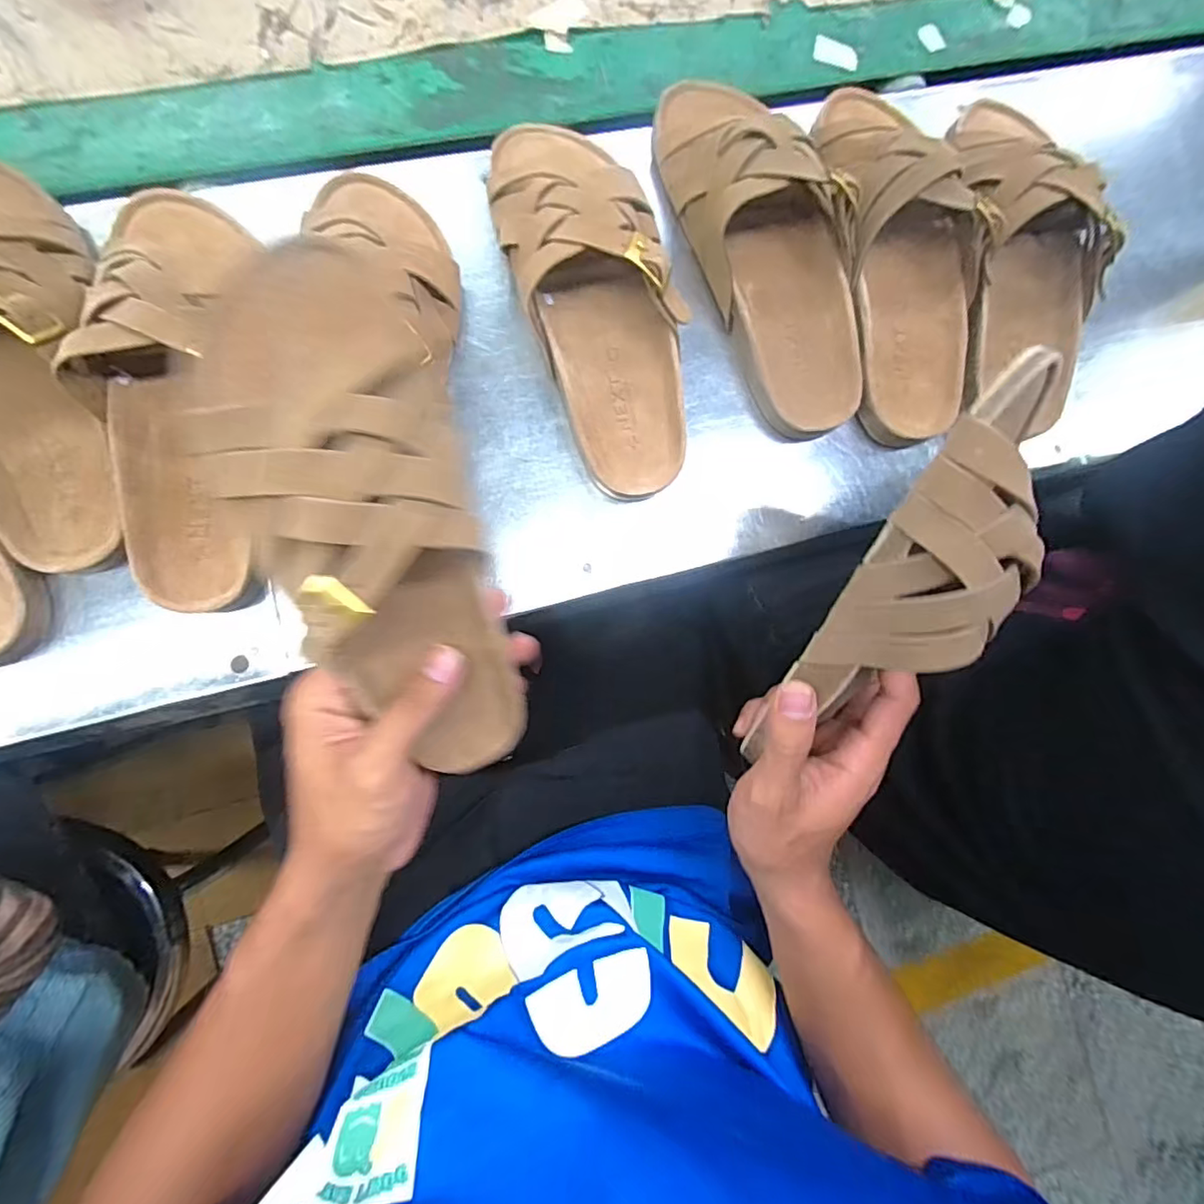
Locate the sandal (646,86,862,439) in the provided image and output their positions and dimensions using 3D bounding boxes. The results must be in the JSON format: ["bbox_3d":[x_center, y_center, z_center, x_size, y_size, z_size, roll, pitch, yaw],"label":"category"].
[{"bbox_3d":[0.109,-0.229,0.358,0.093,0.059,0.242,-24,90,-8],"label":"sandal"}]

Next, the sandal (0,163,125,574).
[{"bbox_3d":[-0.321,-0.136,0.299,0.088,0.058,0.237,-14,88,-8],"label":"sandal"}]

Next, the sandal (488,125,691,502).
[{"bbox_3d":[-0.001,-0.187,0.343,0.096,0.059,0.242,-15,88,-8],"label":"sandal"}]

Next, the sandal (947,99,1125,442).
[{"bbox_3d":[0.287,-0.237,0.378,0.091,0.066,0.230,-2,87,-8],"label":"sandal"}]

